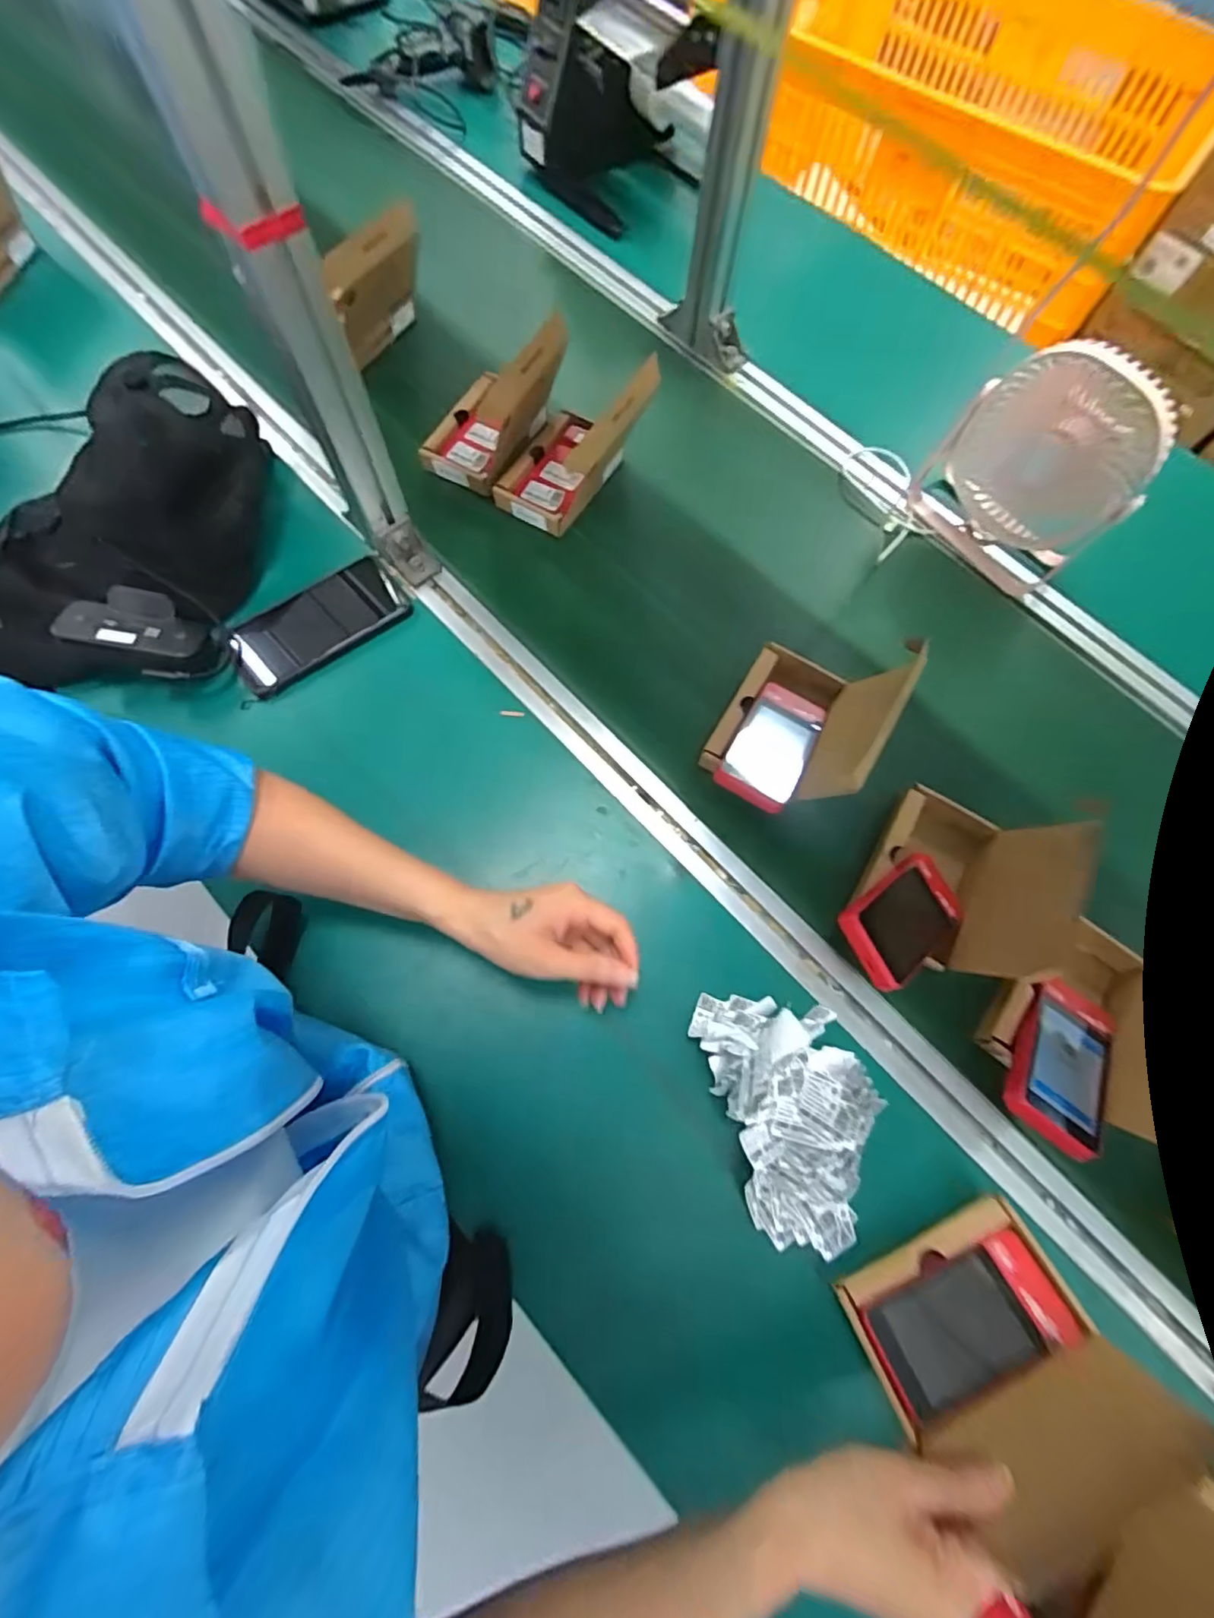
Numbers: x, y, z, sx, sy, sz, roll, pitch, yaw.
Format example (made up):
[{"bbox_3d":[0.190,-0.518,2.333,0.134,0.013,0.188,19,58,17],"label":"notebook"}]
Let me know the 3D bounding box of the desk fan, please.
[{"bbox_3d":[0.414,-0.331,0.557,0.085,0.173,0.176,-40,76,-14],"label":"desk fan"}]

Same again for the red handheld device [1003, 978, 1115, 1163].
[{"bbox_3d":[0.339,0.188,0.433,0.069,0.015,0.121,32,57,7],"label":"red handheld device"}]

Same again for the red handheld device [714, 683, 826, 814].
[{"bbox_3d":[0.143,-0.054,0.504,0.062,0.017,0.128,28,59,8],"label":"red handheld device"}]

